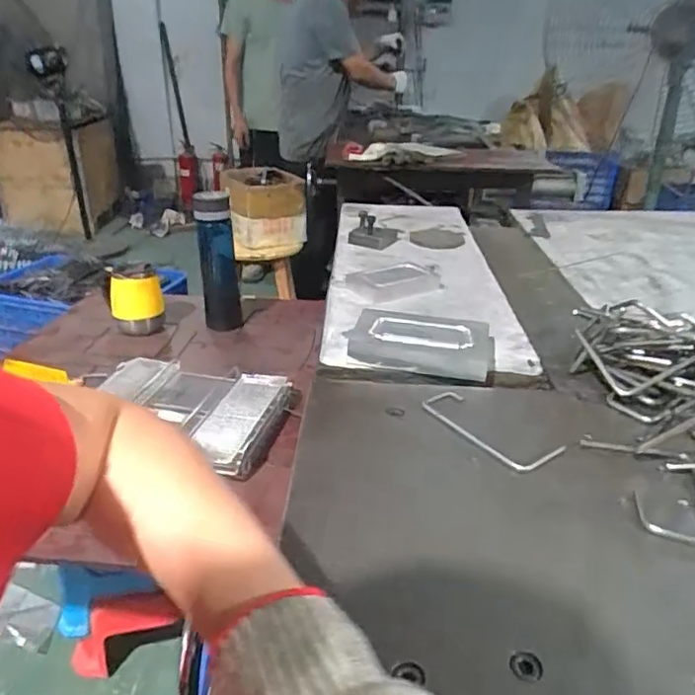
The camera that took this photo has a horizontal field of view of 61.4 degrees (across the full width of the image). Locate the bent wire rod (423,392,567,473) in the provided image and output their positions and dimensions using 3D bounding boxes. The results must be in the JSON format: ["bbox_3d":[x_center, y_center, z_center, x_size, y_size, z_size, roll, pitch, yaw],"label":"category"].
[{"bbox_3d":[0.121,0.068,0.509,0.051,0.008,0.122,-20,34,-34],"label":"bent wire rod"}]

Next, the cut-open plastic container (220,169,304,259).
[{"bbox_3d":[-0.264,-0.419,1.833,0.254,0.227,0.273,-4,28,-8],"label":"cut-open plastic container"}]

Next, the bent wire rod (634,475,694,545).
[{"bbox_3d":[0.237,0.113,0.428,0.051,0.004,0.079,9,29,16],"label":"bent wire rod"}]

